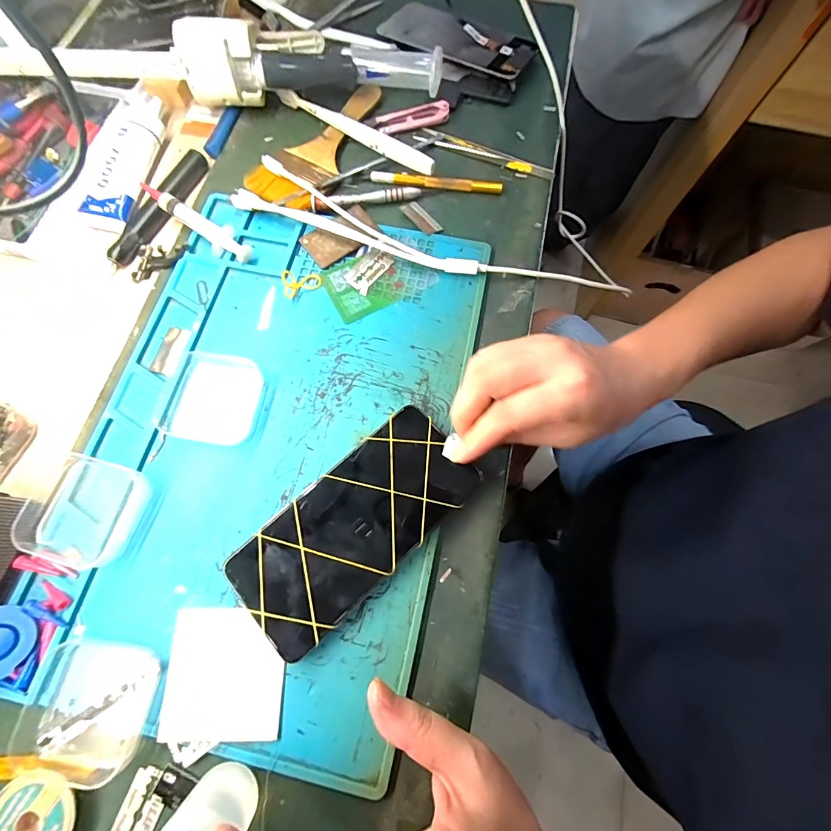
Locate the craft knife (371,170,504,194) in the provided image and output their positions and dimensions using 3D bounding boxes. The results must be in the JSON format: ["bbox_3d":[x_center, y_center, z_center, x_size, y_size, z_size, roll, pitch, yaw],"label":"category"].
[{"bbox_3d":[0.019,-0.206,0.337,0.115,0.008,0.009,7,72,2],"label":"craft knife"}]

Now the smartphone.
[{"bbox_3d":[-0.037,0.068,0.247,0.157,0.013,0.075,-40,77,-12],"label":"smartphone"}]

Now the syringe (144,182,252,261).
[{"bbox_3d":[-0.179,-0.160,0.315,0.104,0.016,0.022,37,76,11],"label":"syringe"}]

